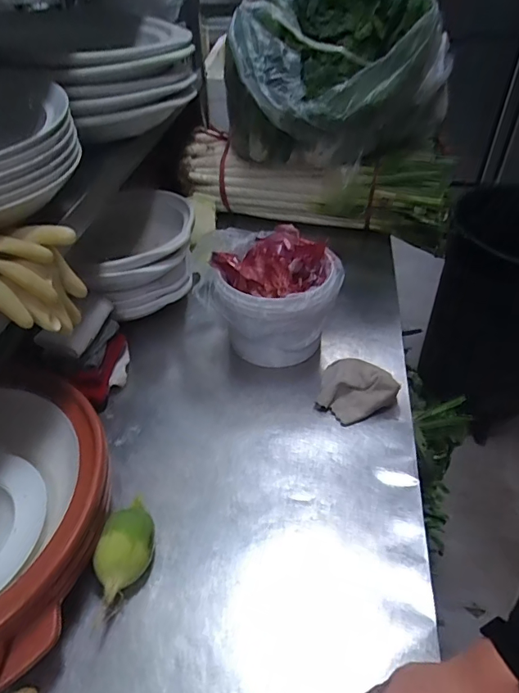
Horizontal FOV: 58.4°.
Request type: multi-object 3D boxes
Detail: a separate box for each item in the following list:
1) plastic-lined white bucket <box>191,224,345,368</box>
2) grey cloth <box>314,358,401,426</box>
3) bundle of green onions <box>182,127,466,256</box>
[{"bbox_3d":[0.017,-0.083,0.828,0.227,0.189,0.205,-12,45,-12],"label":"plastic-lined white bucket"},{"bbox_3d":[0.152,0.069,0.759,0.131,0.037,0.097,-16,46,-15],"label":"grey cloth"},{"bbox_3d":[0.129,-0.376,1.123,0.634,0.191,0.168,9,45,11],"label":"bundle of green onions"}]

